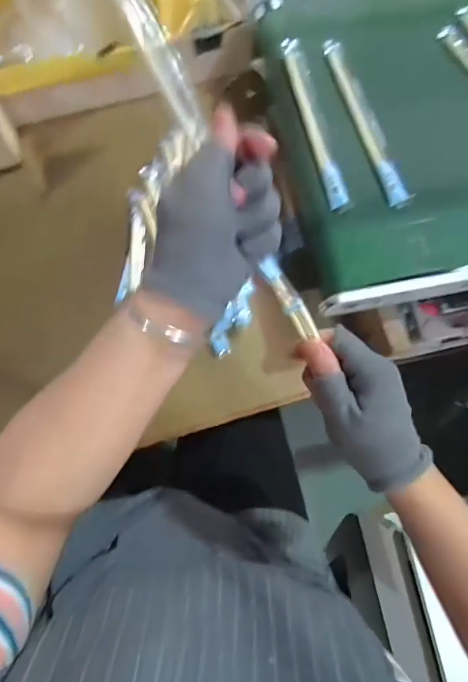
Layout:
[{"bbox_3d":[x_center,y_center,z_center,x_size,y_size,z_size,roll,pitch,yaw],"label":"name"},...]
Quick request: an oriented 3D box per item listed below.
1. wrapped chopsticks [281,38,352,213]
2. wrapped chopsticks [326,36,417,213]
[{"bbox_3d":[0.093,-0.253,0.458,0.025,0.012,0.231,-13,78,-4],"label":"wrapped chopsticks"},{"bbox_3d":[0.150,-0.258,0.458,0.024,0.008,0.232,-17,78,-5],"label":"wrapped chopsticks"}]

